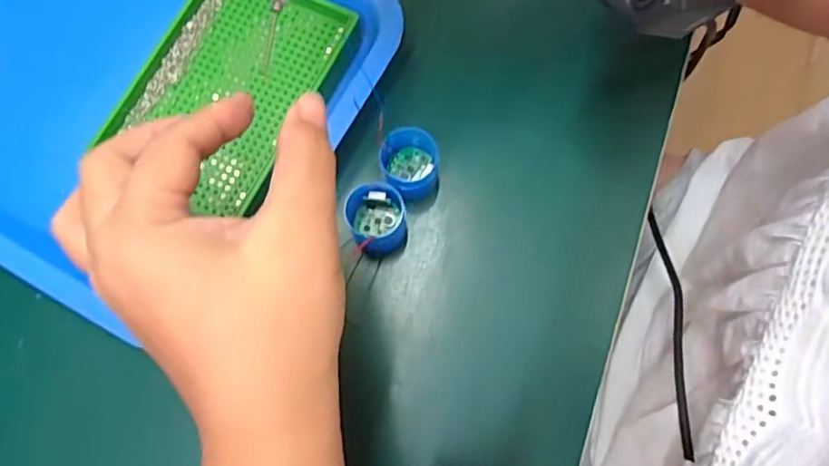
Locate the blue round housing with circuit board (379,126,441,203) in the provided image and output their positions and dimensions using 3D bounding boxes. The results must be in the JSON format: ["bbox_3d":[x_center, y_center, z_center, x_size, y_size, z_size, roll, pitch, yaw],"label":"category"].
[{"bbox_3d":[-0.002,-0.035,0.315,0.029,0.028,0.028,-1,75,1],"label":"blue round housing with circuit board"}]

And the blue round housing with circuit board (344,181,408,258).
[{"bbox_3d":[-0.019,-0.008,0.311,0.028,0.023,0.030,0,75,1],"label":"blue round housing with circuit board"}]

